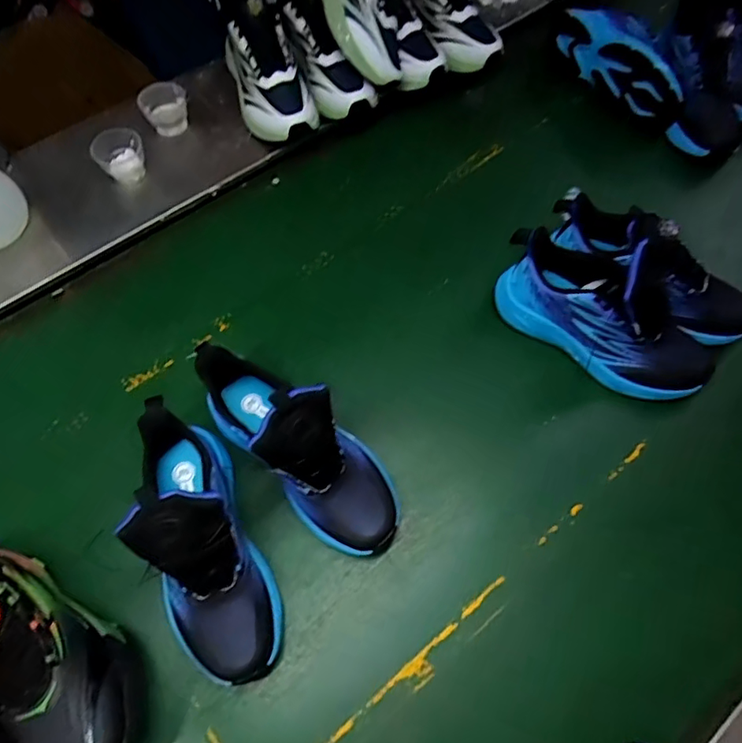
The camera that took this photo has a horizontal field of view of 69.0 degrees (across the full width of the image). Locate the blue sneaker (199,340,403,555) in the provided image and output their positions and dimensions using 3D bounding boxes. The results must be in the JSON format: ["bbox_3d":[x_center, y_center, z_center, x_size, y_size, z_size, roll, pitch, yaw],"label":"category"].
[{"bbox_3d":[-0.066,0.062,0.529,0.096,0.152,0.248,-40,70,-18],"label":"blue sneaker"}]

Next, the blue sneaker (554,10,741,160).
[{"bbox_3d":[0.426,-0.446,0.818,0.118,0.082,0.324,-36,69,-16],"label":"blue sneaker"}]

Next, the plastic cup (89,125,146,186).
[{"bbox_3d":[-0.341,-0.288,0.738,0.061,0.062,0.059,5,64,2],"label":"plastic cup"}]

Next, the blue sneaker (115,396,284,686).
[{"bbox_3d":[-0.153,0.150,0.489,0.097,0.153,0.247,-15,65,-7],"label":"blue sneaker"}]

